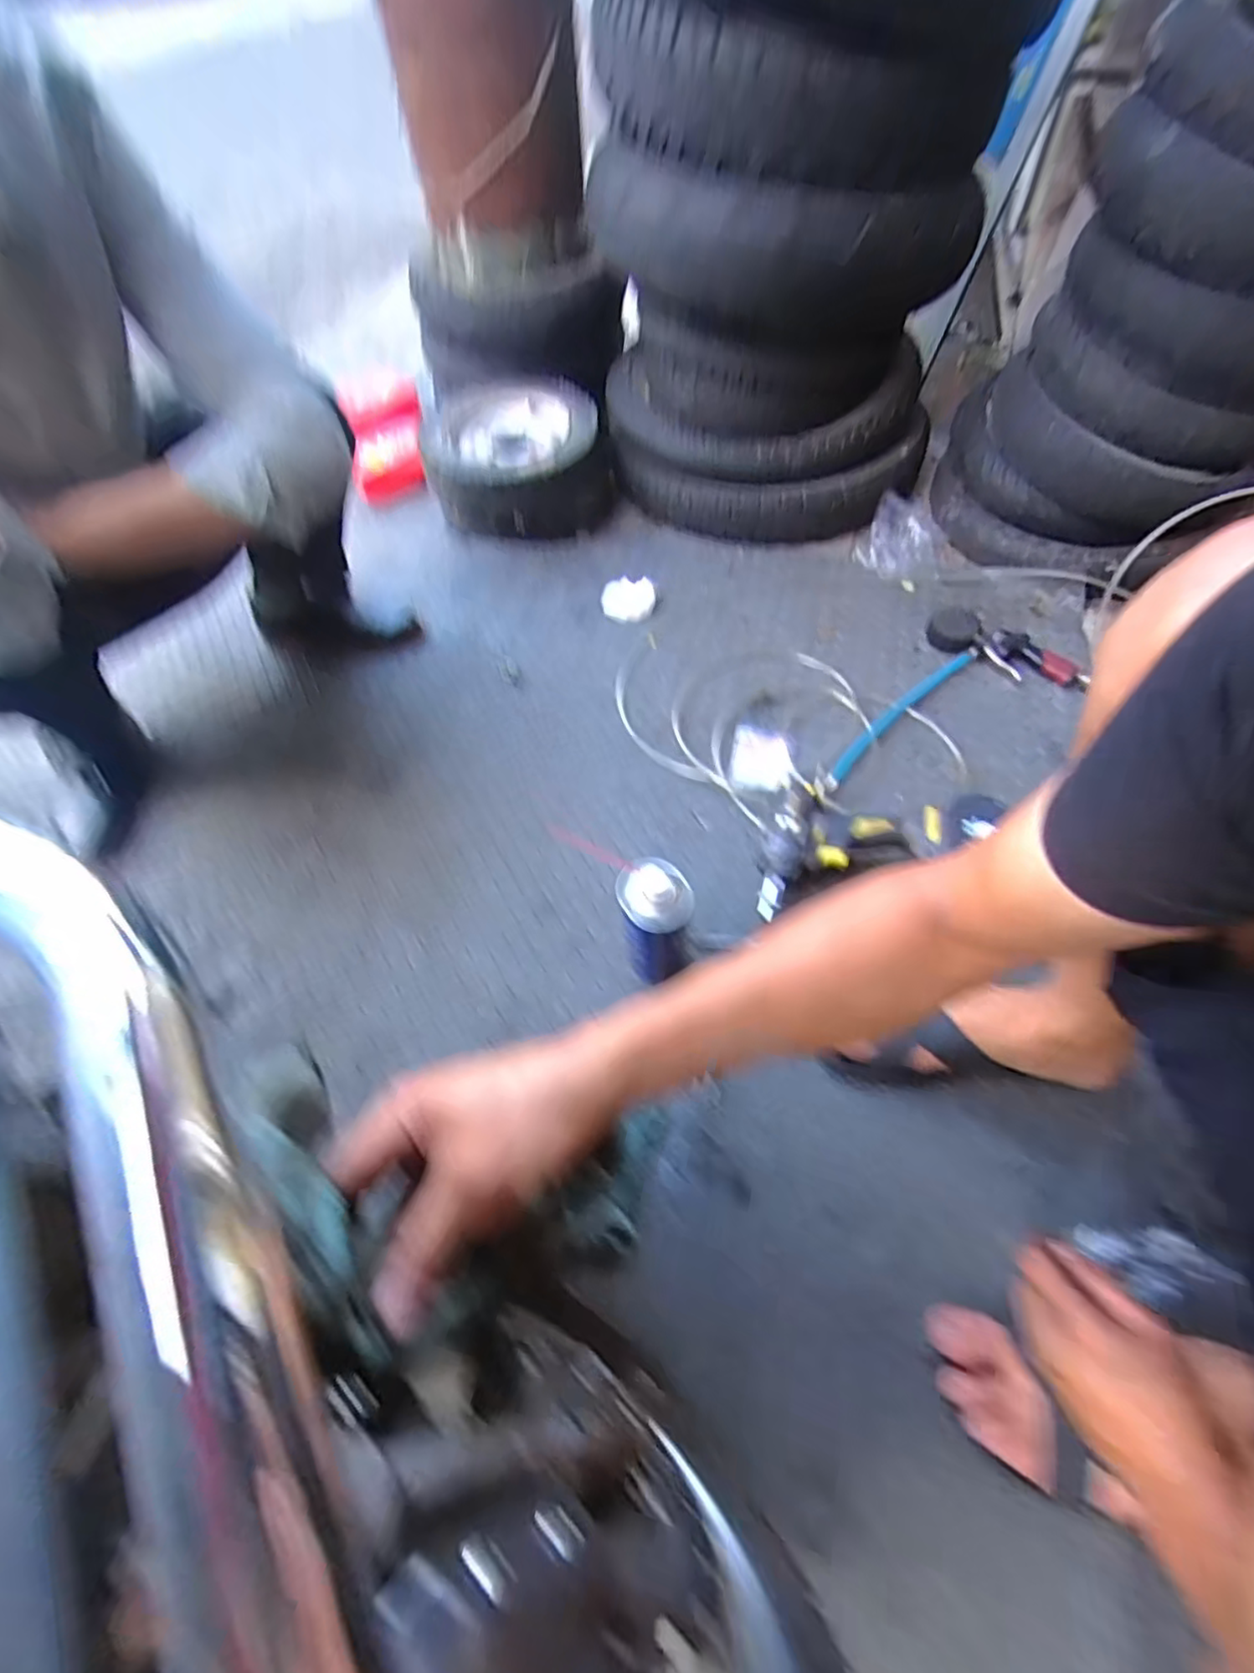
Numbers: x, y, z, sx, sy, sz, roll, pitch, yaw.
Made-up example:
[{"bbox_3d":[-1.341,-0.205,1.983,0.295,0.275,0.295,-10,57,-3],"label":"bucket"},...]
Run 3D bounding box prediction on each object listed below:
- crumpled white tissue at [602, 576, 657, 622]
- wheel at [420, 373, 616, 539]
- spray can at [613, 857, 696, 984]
[{"bbox_3d":[0.004,-0.392,1.054,0.094,0.036,0.073,3,58,5],"label":"crumpled white tissue"},{"bbox_3d":[-0.201,-0.689,1.158,0.317,0.151,0.295,-1,57,2],"label":"wheel"},{"bbox_3d":[0.031,0.092,0.644,0.066,0.178,0.063,-1,57,2],"label":"spray can"}]

